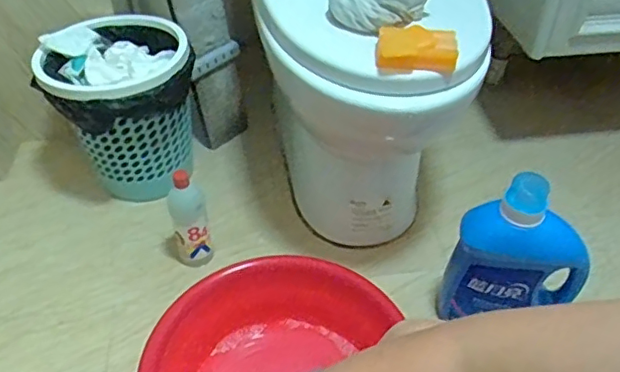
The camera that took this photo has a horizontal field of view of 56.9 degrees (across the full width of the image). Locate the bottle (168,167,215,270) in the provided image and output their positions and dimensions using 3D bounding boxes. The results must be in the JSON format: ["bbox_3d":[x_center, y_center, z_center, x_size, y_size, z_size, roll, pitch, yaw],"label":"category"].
[{"bbox_3d":[-0.208,0.059,0.994,0.066,0.196,0.053,-12,45,-13],"label":"bottle"}]

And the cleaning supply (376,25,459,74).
[{"bbox_3d":[0.138,-0.181,0.749,0.105,0.035,0.065,3,42,3],"label":"cleaning supply"}]

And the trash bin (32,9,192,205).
[{"bbox_3d":[-0.355,-0.142,1.119,0.269,0.280,0.239,-12,44,-13],"label":"trash bin"}]

